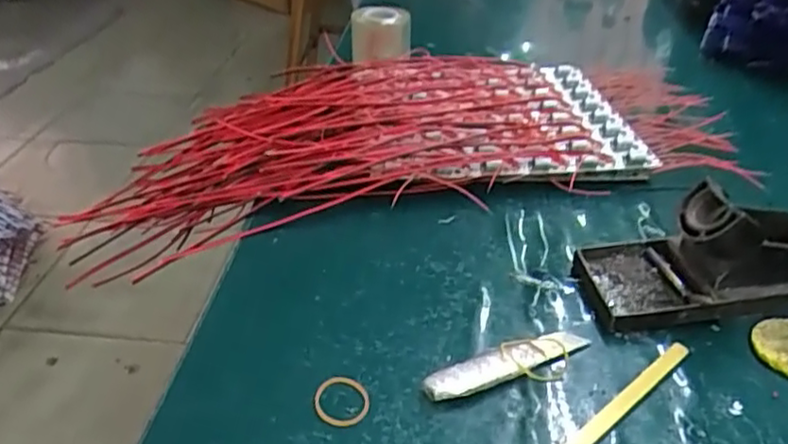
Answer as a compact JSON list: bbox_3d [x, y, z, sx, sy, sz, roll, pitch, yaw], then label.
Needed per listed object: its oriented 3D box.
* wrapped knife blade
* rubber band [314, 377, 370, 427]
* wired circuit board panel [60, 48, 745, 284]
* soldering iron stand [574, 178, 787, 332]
[{"bbox_3d":[0.066,0.080,0.381,0.104,0.009,0.022,-17,39,-23],"label":"wrapped knife blade"},{"bbox_3d":[-0.028,0.097,0.358,0.030,0.004,0.031,0,36,0],"label":"rubber band"},{"bbox_3d":[0.009,-0.083,0.577,0.553,0.036,0.251,-13,38,-18],"label":"wired circuit board panel"},{"bbox_3d":[0.198,0.015,0.417,0.140,0.070,0.068,-4,36,-6],"label":"soldering iron stand"}]

